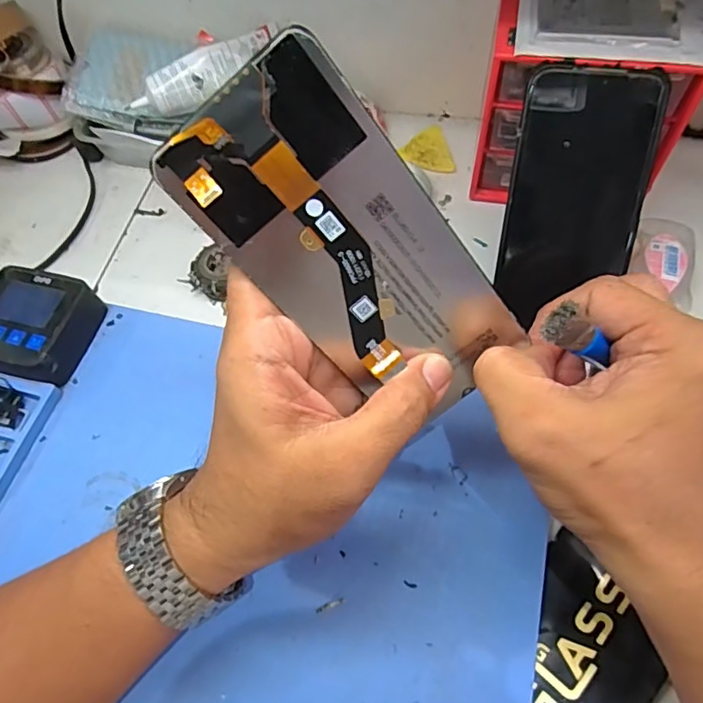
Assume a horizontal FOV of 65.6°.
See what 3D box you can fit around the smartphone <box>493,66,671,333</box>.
[{"bbox_3d":[0.135,-0.093,0.330,0.077,0.005,0.143,9,103,10],"label":"smartphone"}]

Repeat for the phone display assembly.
[{"bbox_3d":[0.004,-0.033,0.212,0.071,0.152,0.007,-38,27,12],"label":"phone display assembly"}]

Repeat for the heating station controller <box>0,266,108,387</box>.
[{"bbox_3d":[-0.213,-0.014,0.366,0.066,0.036,0.072,9,62,10],"label":"heating station controller"}]

